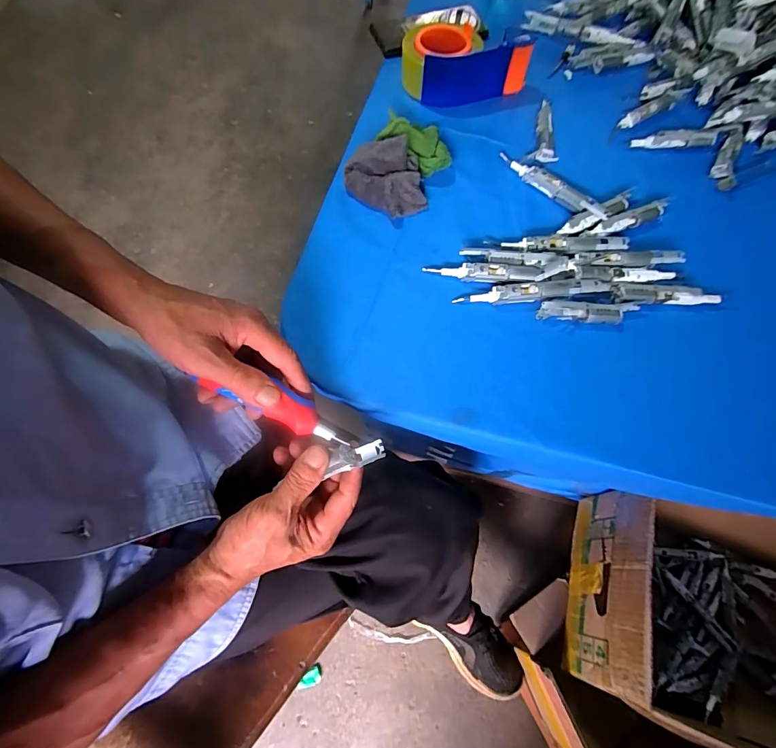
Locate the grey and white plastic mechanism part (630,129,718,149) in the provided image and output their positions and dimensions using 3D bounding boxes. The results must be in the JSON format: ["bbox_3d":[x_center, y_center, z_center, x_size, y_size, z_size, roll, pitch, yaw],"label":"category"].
[{"bbox_3d":[0.364,-0.298,0.512,0.107,0.013,0.021,-2,68,-3],"label":"grey and white plastic mechanism part"}]

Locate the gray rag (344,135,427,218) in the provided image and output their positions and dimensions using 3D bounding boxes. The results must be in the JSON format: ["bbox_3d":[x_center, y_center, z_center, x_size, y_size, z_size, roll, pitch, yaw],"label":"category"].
[{"bbox_3d":[-0.001,-0.231,0.464,0.100,0.050,0.070,36,71,12],"label":"gray rag"}]

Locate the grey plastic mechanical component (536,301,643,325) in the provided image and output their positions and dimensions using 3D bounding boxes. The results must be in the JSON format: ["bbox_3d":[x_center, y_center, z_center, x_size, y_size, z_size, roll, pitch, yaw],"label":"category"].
[{"bbox_3d":[0.208,-0.063,0.411,0.104,0.016,0.022,0,68,-2],"label":"grey plastic mechanical component"}]

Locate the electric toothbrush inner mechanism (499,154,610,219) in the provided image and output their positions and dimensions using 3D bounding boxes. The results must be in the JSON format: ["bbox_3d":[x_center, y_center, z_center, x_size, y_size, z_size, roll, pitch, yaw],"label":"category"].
[{"bbox_3d":[0.193,-0.224,0.477,0.019,0.018,0.147,-41,74,-16],"label":"electric toothbrush inner mechanism"}]

